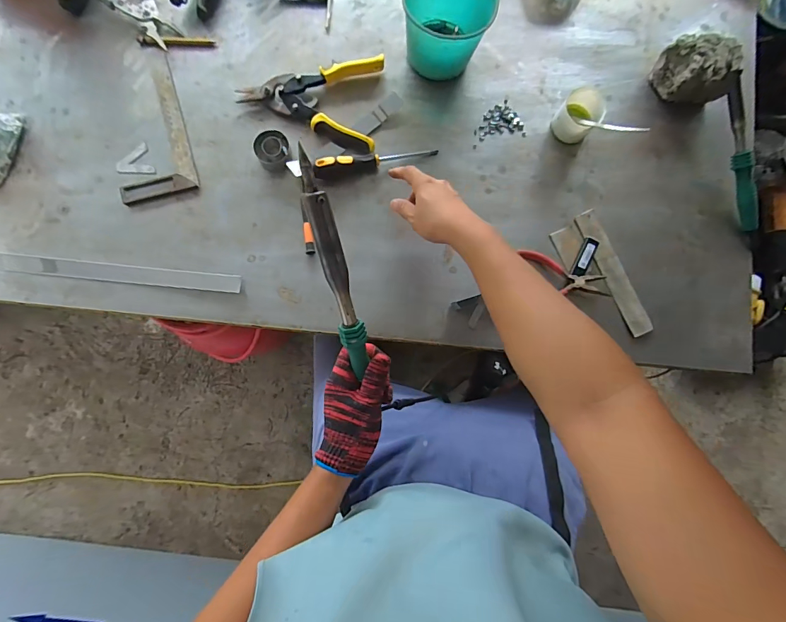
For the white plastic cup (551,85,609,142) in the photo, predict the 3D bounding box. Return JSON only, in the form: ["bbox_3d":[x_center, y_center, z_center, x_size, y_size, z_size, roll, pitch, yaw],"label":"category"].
[{"bbox_3d":[0.300,-0.315,0.641,0.062,0.052,0.069,34,83,0],"label":"white plastic cup"}]

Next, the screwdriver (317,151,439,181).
[{"bbox_3d":[-0.027,-0.239,0.621,0.194,0.037,0.027,-16,86,-5],"label":"screwdriver"}]

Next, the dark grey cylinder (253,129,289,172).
[{"bbox_3d":[-0.187,-0.248,0.614,0.052,0.020,0.062,0,84,-4],"label":"dark grey cylinder"}]

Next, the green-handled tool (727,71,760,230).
[{"bbox_3d":[0.564,-0.248,0.634,0.025,0.025,0.237,-17,101,-5],"label":"green-handled tool"}]

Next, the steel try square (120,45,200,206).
[{"bbox_3d":[-0.381,-0.294,0.612,0.110,0.011,0.246,-14,86,-5],"label":"steel try square"}]

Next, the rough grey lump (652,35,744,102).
[{"bbox_3d":[0.494,-0.391,0.648,0.109,0.076,0.090,9,84,-3],"label":"rough grey lump"}]

